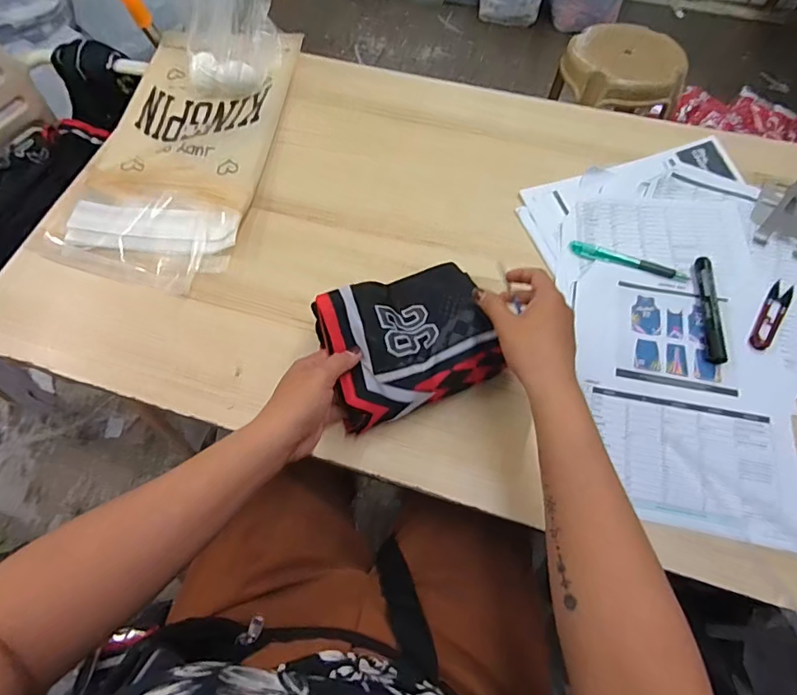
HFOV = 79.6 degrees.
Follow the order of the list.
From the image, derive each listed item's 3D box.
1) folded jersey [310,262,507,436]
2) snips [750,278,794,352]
[{"bbox_3d":[0.007,-0.015,0.479,0.163,0.055,0.143,-17,62,-8],"label":"folded jersey"},{"bbox_3d":[0.412,-0.037,0.528,0.023,0.005,0.104,34,64,19],"label":"snips"}]

